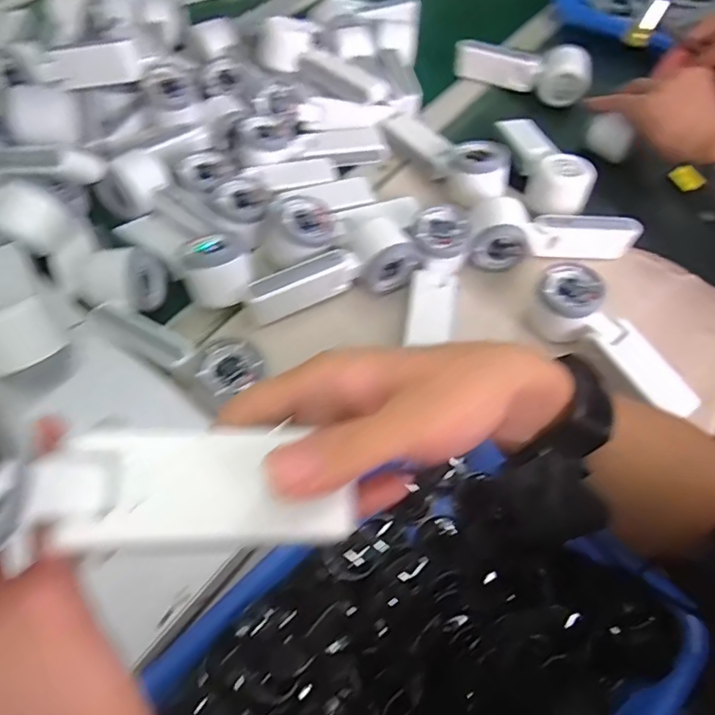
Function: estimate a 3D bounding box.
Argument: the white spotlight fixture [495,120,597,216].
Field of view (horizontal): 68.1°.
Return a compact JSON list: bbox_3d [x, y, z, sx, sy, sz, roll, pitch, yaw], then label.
[{"bbox_3d":[0.207,-0.225,0.592,0.051,0.046,0.159,-10,58,-7],"label":"white spotlight fixture"}]

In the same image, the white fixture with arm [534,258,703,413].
[{"bbox_3d":[0.228,-0.014,0.470,0.164,0.052,0.063,38,65,21],"label":"white fixture with arm"}]

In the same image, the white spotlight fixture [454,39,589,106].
[{"bbox_3d":[0.216,-0.376,0.685,0.168,0.045,0.057,27,61,16],"label":"white spotlight fixture"}]

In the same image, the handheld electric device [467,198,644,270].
[{"bbox_3d":[0.193,-0.127,0.544,0.175,0.061,0.054,-4,57,-3],"label":"handheld electric device"}]

